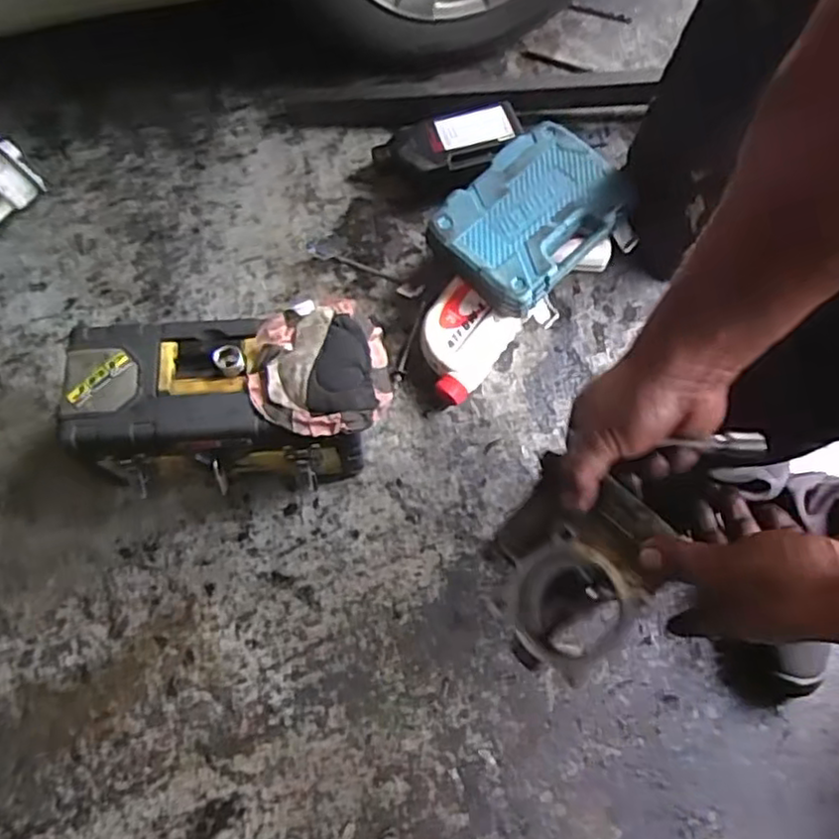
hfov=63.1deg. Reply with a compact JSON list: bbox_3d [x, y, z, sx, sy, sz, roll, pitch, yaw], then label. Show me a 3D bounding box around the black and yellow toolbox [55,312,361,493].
[{"bbox_3d":[-0.257,-0.008,0.891,0.334,0.181,0.190,-6,71,-5],"label":"black and yellow toolbox"}]

